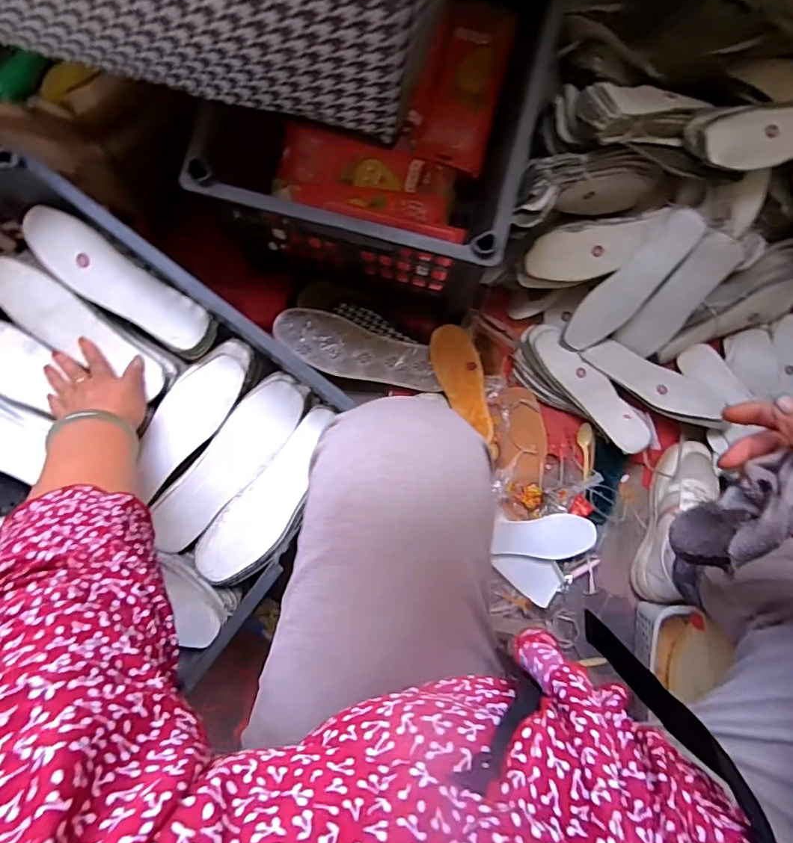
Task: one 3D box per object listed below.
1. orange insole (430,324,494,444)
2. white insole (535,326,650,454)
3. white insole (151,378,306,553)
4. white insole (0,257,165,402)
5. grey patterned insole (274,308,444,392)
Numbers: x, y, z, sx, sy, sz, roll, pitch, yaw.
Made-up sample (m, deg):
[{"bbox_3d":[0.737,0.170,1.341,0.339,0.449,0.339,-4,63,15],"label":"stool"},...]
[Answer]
[{"bbox_3d":[0.098,-0.054,0.724,0.063,0.008,0.190,-18,99,-3],"label":"orange insole"},{"bbox_3d":[0.290,-0.050,0.732,0.057,0.021,0.219,-39,88,-2],"label":"white insole"},{"bbox_3d":[-0.190,0.048,0.560,0.065,0.014,0.228,40,88,1],"label":"white insole"},{"bbox_3d":[-0.366,-0.106,0.572,0.220,0.024,0.066,33,88,-9],"label":"white insole"},{"bbox_3d":[-0.055,-0.100,0.722,0.242,0.029,0.079,19,88,0],"label":"grey patterned insole"}]

